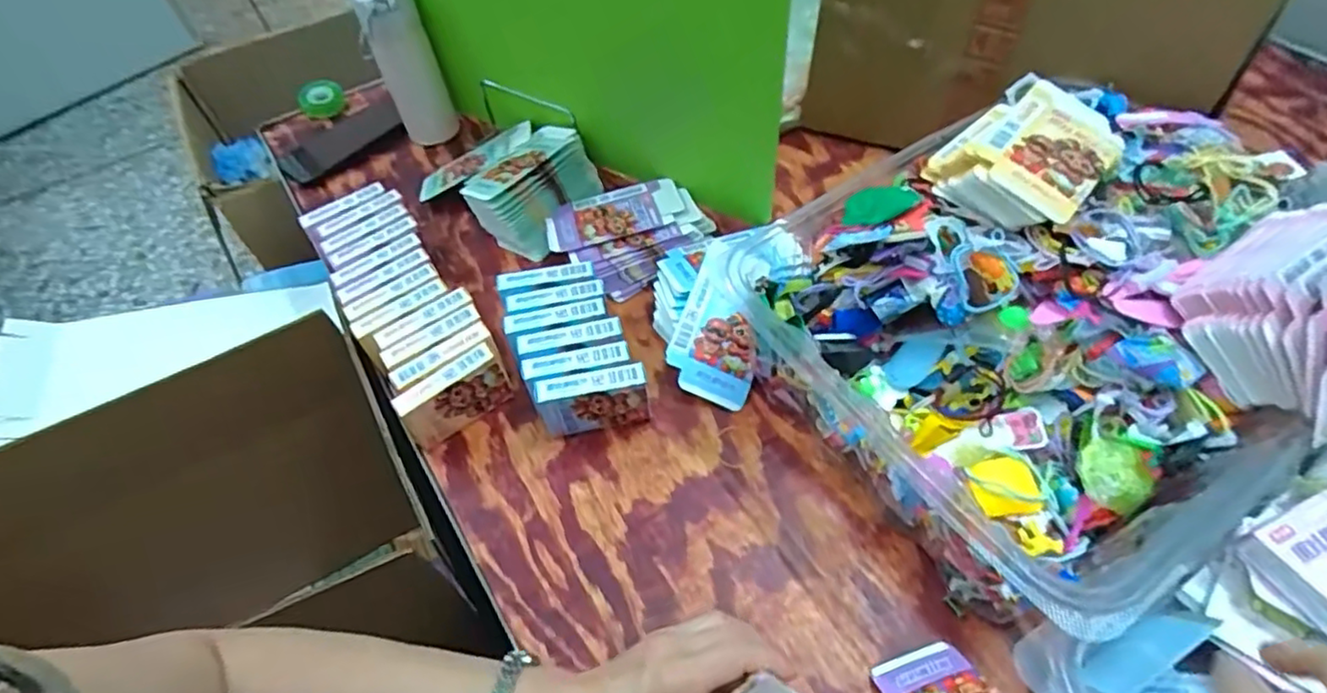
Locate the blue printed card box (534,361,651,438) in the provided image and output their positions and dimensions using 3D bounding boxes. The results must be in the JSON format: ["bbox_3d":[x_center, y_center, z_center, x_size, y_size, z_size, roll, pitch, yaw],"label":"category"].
[{"bbox_3d":[-0.060,0.050,0.580,0.092,0.067,0.025,-11,54,-5],"label":"blue printed card box"}]

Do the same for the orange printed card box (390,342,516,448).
[{"bbox_3d":[-0.186,0.046,0.592,0.092,0.070,0.022,-32,58,-19],"label":"orange printed card box"}]

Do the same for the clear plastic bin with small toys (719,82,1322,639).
[{"bbox_3d":[0.304,-0.026,0.533,0.400,0.203,0.353,-28,56,-16],"label":"clear plastic bin with small toys"}]

